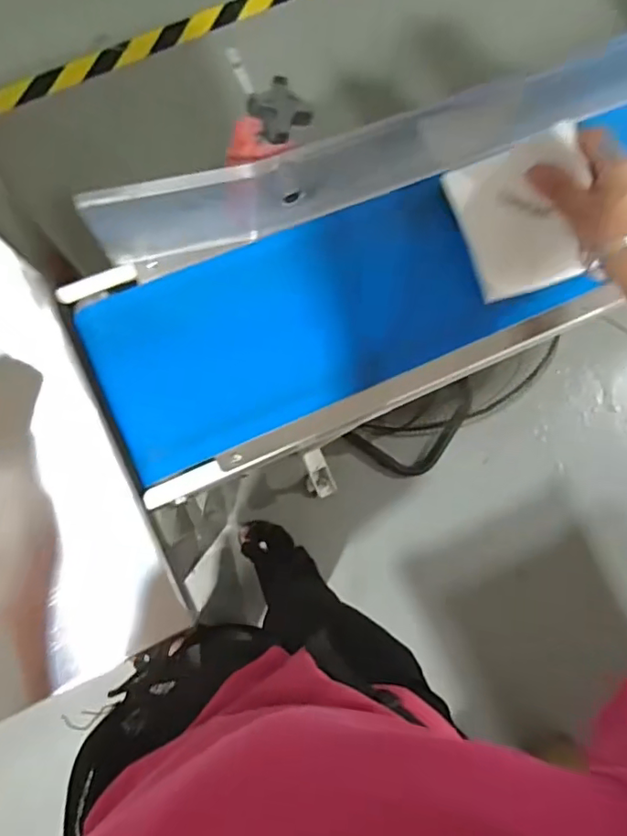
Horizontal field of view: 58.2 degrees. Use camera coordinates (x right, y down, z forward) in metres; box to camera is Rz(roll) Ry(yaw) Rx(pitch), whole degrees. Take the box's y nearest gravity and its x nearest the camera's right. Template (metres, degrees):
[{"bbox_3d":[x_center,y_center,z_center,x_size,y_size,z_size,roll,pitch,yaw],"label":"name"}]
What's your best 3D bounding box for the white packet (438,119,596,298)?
[{"bbox_3d":[0.179,-0.169,0.479,0.100,0.019,0.117,-18,94,19],"label":"white packet"}]

